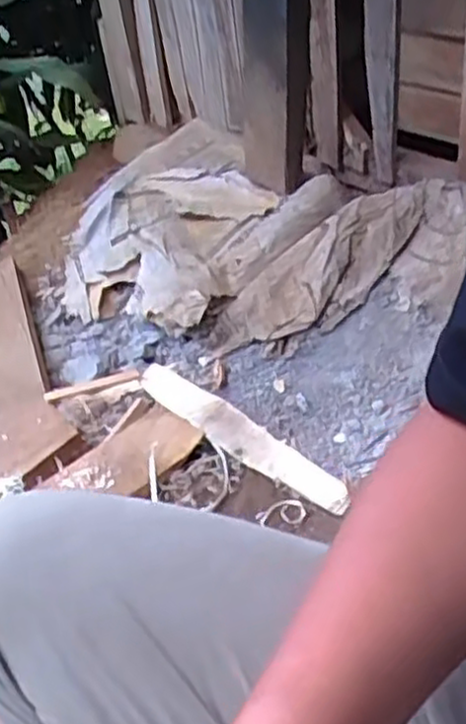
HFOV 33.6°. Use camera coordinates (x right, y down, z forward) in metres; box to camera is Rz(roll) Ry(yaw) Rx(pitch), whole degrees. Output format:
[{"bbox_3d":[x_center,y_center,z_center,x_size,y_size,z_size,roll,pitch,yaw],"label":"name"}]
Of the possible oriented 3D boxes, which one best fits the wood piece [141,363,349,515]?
[{"bbox_3d":[0.001,0.104,1.158,0.066,0.023,0.427,-30,40,-30],"label":"wood piece"}]

